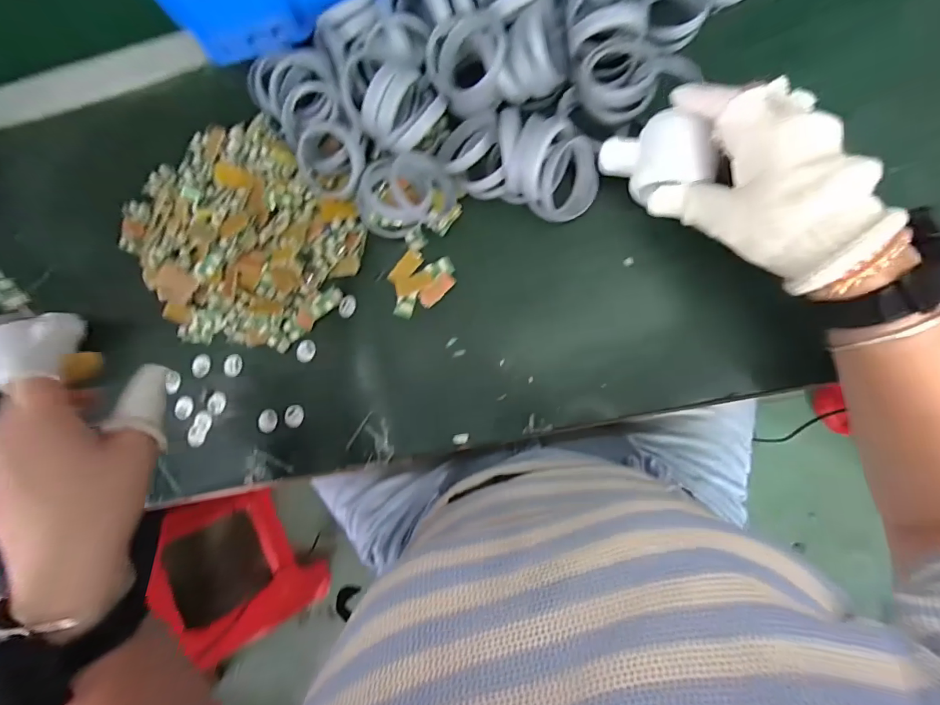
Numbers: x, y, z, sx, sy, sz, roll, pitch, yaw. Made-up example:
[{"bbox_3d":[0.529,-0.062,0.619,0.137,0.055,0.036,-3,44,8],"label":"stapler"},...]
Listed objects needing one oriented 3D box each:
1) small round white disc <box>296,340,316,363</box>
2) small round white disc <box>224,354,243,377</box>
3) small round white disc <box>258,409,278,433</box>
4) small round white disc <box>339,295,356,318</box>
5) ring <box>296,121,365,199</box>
[{"bbox_3d":[-0.147,-0.001,0.393,0.017,0.005,0.020,5,91,7],"label":"small round white disc"},{"bbox_3d":[-0.218,0.012,0.401,0.016,0.004,0.021,14,92,7],"label":"small round white disc"},{"bbox_3d":[-0.180,0.061,0.388,0.017,0.004,0.020,-11,89,7],"label":"small round white disc"},{"bbox_3d":[-0.108,-0.040,0.384,0.015,0.004,0.020,20,93,6],"label":"small round white disc"},{"bbox_3d":[-0.117,-0.163,0.374,0.062,0.019,0.058,3,118,26],"label":"ring"}]

